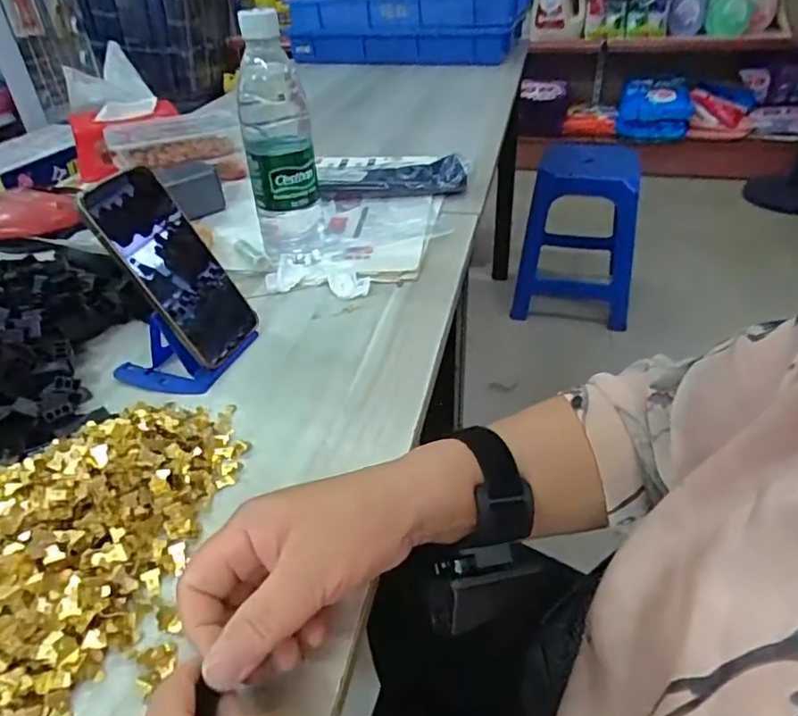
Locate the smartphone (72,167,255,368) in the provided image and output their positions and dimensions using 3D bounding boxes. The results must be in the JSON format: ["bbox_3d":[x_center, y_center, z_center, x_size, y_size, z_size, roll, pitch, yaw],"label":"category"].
[{"bbox_3d":[-0.174,-0.071,0.471,0.012,0.158,0.073,-6,29,43],"label":"smartphone"}]

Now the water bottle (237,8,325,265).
[{"bbox_3d":[-0.115,-0.195,0.564,0.067,0.228,0.068,-9,37,-7],"label":"water bottle"}]

